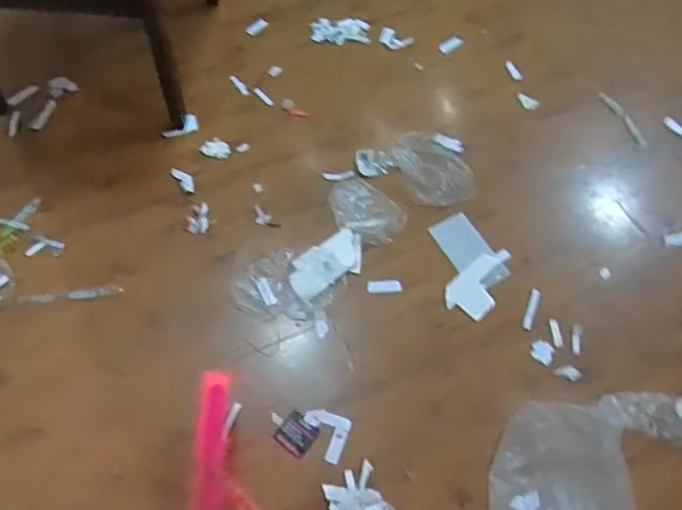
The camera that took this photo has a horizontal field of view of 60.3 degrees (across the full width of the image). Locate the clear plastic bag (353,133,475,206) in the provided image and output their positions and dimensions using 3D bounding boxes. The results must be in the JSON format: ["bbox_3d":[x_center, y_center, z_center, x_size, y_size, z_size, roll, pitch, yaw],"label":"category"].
[{"bbox_3d":[0.197,-0.227,1.491,0.292,0.030,0.169,32,67,15],"label":"clear plastic bag"}]

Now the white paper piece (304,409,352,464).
[{"bbox_3d":[-0.036,0.366,1.200,0.098,0.015,0.090,19,66,14],"label":"white paper piece"}]

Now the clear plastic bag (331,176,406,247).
[{"bbox_3d":[0.063,-0.117,1.428,0.197,0.034,0.148,33,67,15],"label":"clear plastic bag"}]

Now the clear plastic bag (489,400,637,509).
[{"bbox_3d":[0.433,0.468,1.152,0.279,0.027,0.340,2,62,0],"label":"clear plastic bag"}]

